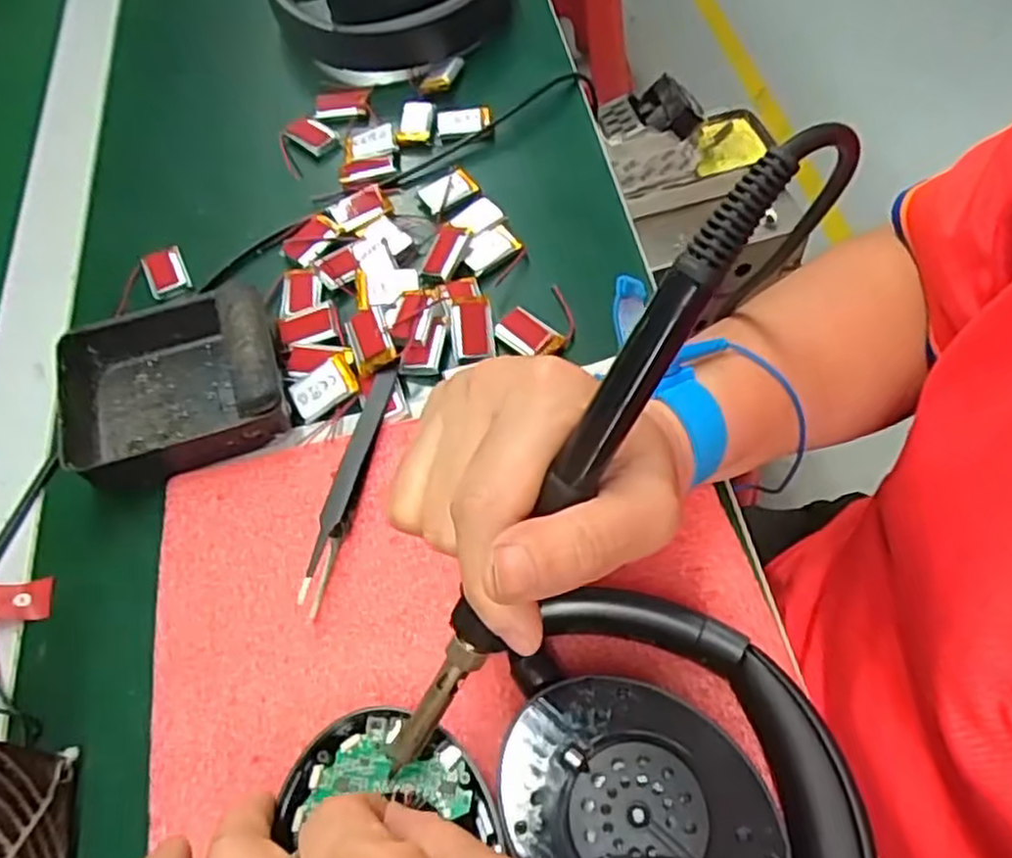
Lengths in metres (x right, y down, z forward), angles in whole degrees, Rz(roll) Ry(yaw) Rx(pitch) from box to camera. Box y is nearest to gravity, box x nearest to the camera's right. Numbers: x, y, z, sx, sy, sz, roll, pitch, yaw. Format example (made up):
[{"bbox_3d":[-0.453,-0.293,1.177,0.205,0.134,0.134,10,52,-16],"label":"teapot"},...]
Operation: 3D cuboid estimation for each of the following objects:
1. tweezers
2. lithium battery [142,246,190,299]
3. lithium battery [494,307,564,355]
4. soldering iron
[{"bbox_3d":[-0.069,0.019,0.320,0.014,0.013,0.113,8,60,7],"label":"tweezers"},{"bbox_3d":[-0.183,-0.085,0.405,0.020,0.006,0.033,-23,61,-11],"label":"lithium battery"},{"bbox_3d":[0.011,-0.046,0.359,0.032,0.004,0.017,36,67,21],"label":"lithium battery"},{"bbox_3d":[0.020,0.018,0.203,0.022,0.016,0.211,40,112,22],"label":"soldering iron"}]

